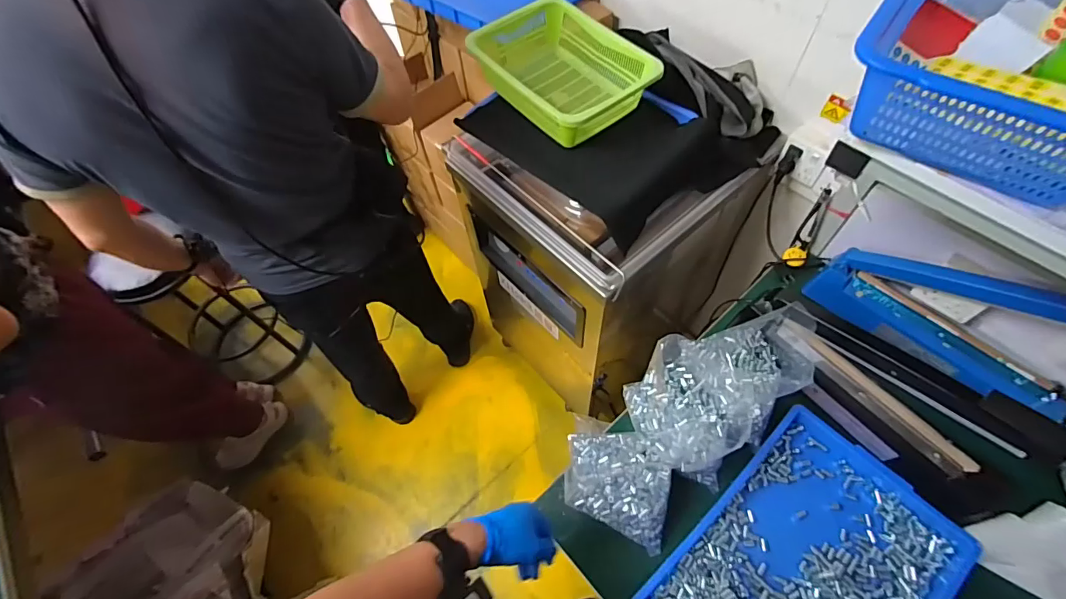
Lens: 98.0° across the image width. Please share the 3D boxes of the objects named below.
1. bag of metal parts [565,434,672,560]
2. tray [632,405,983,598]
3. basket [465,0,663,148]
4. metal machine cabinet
[{"bbox_3d":[0.129,0.286,0.714,0.159,0.073,0.155,7,60,8],"label":"bag of metal parts"},{"bbox_3d":[0.380,0.392,0.652,0.426,0.045,0.283,-40,65,-18],"label":"tray"},{"bbox_3d":[0.052,-0.436,0.885,0.245,0.123,0.314,-37,64,-17],"label":"basket"},{"bbox_3d":[0.190,-0.120,1.233,0.532,0.870,0.461,-33,63,-15],"label":"metal machine cabinet"}]

